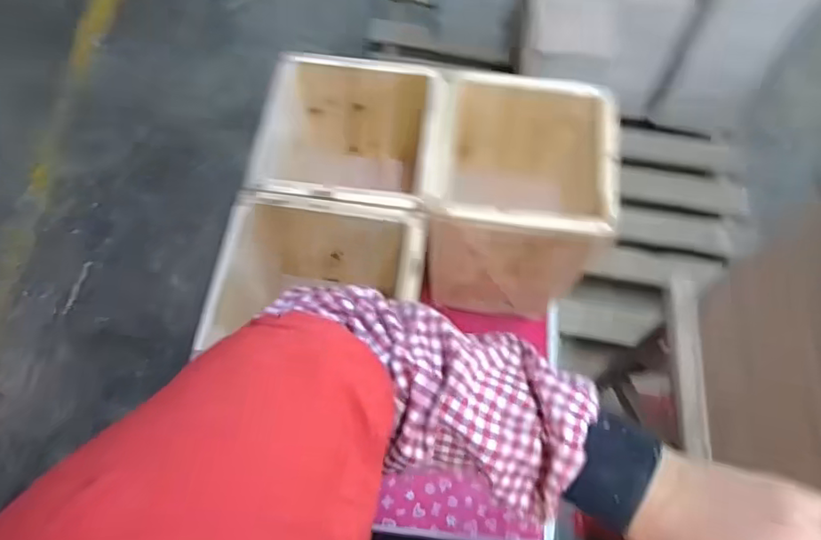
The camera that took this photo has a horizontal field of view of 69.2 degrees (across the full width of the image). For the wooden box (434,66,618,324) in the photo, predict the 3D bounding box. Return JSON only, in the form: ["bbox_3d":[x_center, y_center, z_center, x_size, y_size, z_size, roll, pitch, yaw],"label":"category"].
[{"bbox_3d":[0.160,-0.096,0.981,0.243,0.344,0.250,7,65,3],"label":"wooden box"}]

